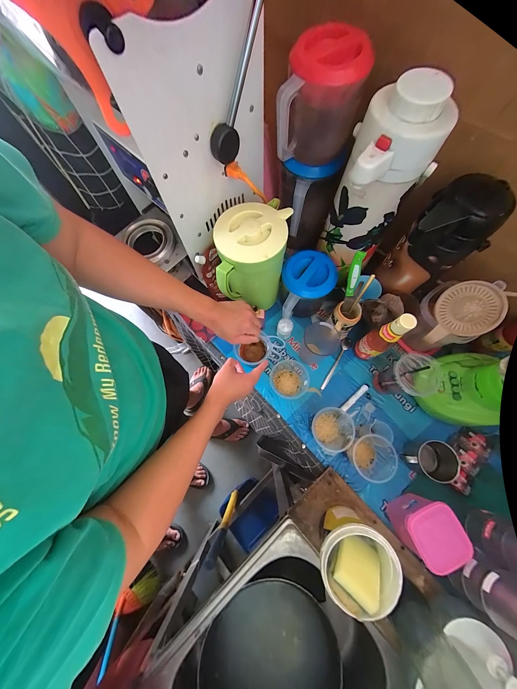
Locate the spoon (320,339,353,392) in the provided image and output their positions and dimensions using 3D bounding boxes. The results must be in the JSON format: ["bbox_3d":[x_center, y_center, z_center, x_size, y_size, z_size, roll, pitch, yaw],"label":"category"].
[{"bbox_3d":[0.220,0.056,0.638,0.028,0.014,0.171,30,76,9],"label":"spoon"}]

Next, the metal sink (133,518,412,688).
[{"bbox_3d":[0.044,0.729,0.503,0.453,0.151,0.408,-42,78,-11],"label":"metal sink"}]

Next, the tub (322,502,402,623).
[{"bbox_3d":[0.178,0.409,0.446,0.127,0.134,0.120,0,74,0],"label":"tub"}]

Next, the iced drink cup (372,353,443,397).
[{"bbox_3d":[0.333,0.083,0.541,0.077,0.163,0.085,-6,74,-1],"label":"iced drink cup"}]

